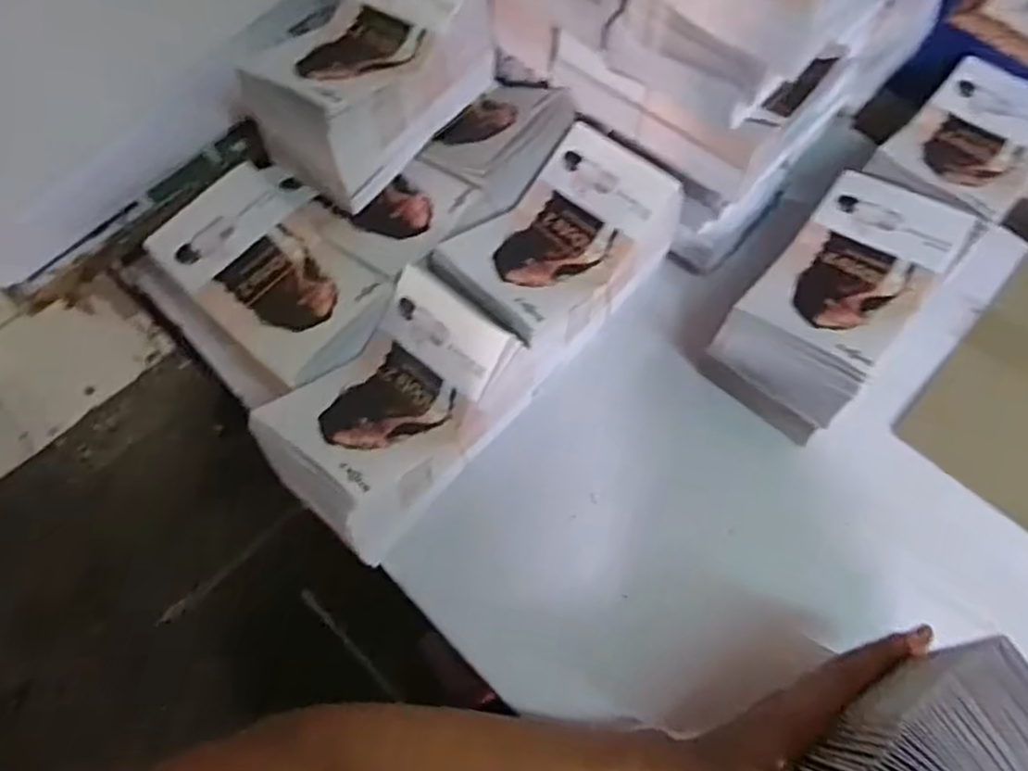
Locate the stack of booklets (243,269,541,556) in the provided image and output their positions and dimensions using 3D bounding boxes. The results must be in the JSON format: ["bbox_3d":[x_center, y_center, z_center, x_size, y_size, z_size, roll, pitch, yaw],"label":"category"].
[{"bbox_3d":[-0.079,0.021,0.514,0.112,0.108,0.174,37,71,15],"label":"stack of booklets"}]

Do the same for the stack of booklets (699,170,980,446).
[{"bbox_3d":[0.241,-0.063,0.555,0.102,0.094,0.183,37,71,15],"label":"stack of booklets"}]

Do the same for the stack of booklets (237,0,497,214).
[{"bbox_3d":[-0.112,-0.245,0.566,0.118,0.085,0.174,33,70,14],"label":"stack of booklets"}]

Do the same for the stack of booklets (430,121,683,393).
[{"bbox_3d":[0.034,-0.098,0.569,0.108,0.093,0.178,40,72,16],"label":"stack of booklets"}]

